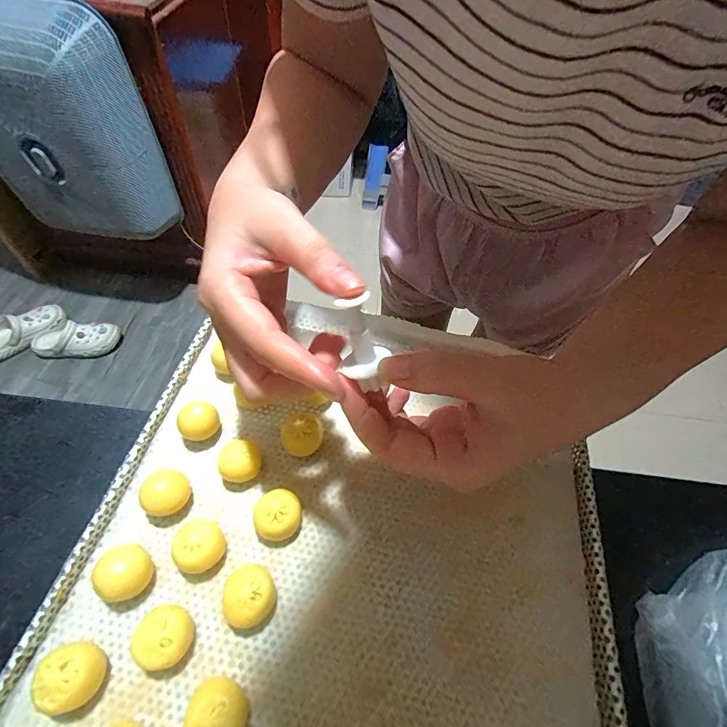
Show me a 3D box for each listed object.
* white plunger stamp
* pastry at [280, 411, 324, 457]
[{"bbox_3d":[-0.001,-0.013,0.176,0.022,0.039,0.015,-21,34,-17],"label":"white plunger stamp"},{"bbox_3d":[-0.042,0.050,0.262,0.025,0.026,0.023,3,54,-4],"label":"pastry"}]

